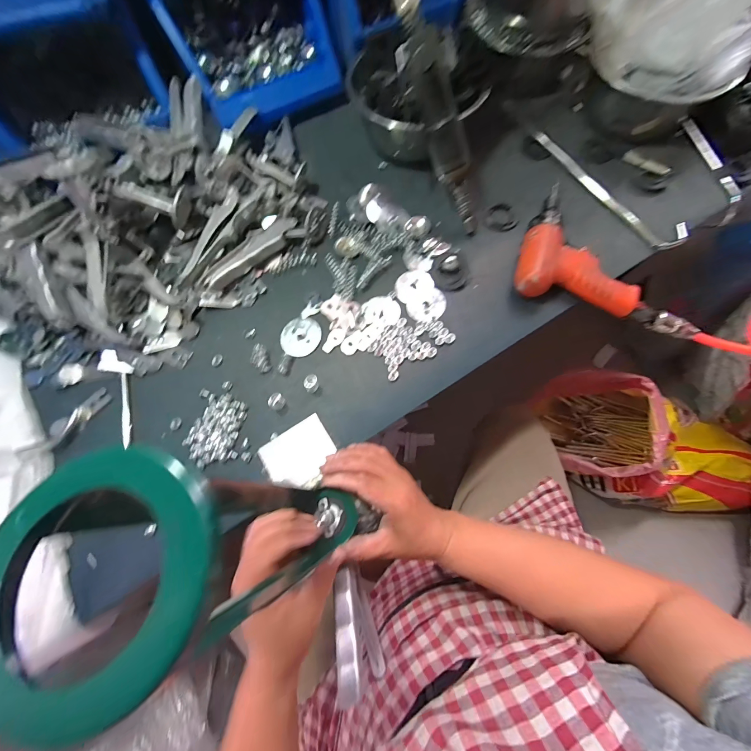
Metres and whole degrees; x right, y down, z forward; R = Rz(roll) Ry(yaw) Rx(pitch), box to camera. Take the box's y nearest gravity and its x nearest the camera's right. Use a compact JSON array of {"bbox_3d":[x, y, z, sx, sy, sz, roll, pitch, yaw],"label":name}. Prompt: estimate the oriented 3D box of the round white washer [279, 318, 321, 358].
[{"bbox_3d":[-0.090,-0.047,0.384,0.049,0.004,0.049,0,71,1],"label":"round white washer"}]

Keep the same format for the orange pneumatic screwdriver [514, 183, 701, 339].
[{"bbox_3d":[0.291,-0.147,0.391,0.218,0.038,0.167,17,73,7],"label":"orange pneumatic screwdriver"}]

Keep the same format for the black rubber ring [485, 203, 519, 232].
[{"bbox_3d":[0.173,-0.214,0.431,0.043,0.007,0.042,0,71,1],"label":"black rubber ring"}]

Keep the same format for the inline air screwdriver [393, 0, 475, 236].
[{"bbox_3d":[0.072,-0.288,0.352,0.034,0.254,0.031,-37,32,-10],"label":"inline air screwdriver"}]

